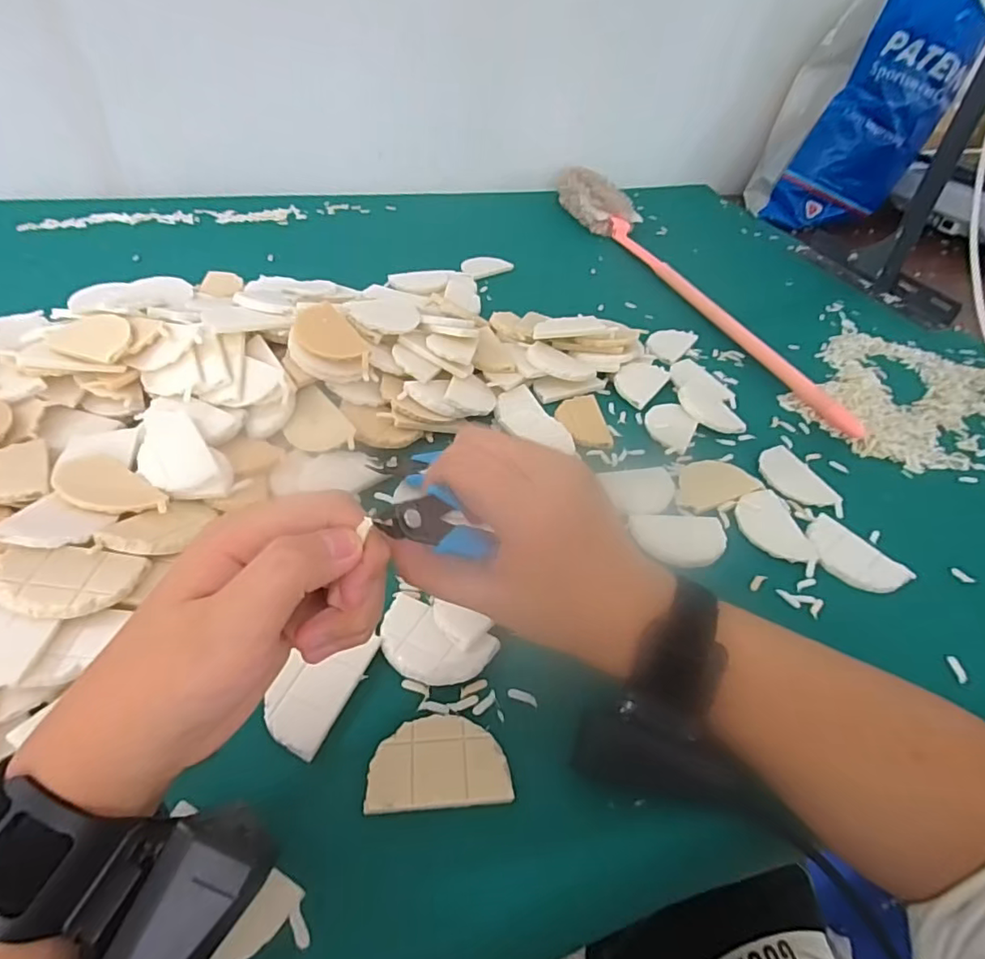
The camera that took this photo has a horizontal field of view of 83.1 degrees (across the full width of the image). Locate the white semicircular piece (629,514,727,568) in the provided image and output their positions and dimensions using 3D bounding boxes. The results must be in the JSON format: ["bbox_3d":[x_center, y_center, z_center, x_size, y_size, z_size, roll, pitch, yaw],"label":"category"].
[{"bbox_3d":[0.139,0.042,0.400,0.066,0.004,0.048,-3,44,-11],"label":"white semicircular piece"}]

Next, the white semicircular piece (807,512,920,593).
[{"bbox_3d":[0.257,0.055,0.396,0.043,0.008,0.069,-27,53,-31],"label":"white semicircular piece"}]

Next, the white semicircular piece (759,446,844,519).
[{"bbox_3d":[0.249,0.001,0.455,0.046,0.005,0.076,-6,45,-14],"label":"white semicircular piece"}]

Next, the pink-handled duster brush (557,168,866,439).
[{"bbox_3d":[0.249,-0.274,0.712,0.080,0.050,0.643,-11,46,-19],"label":"pink-handled duster brush"}]

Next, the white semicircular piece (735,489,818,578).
[{"bbox_3d":[0.210,0.037,0.413,0.045,0.004,0.078,-2,44,-11],"label":"white semicircular piece"}]

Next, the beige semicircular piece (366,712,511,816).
[{"bbox_3d":[-0.026,0.139,0.274,0.067,0.009,0.042,-1,44,-9],"label":"beige semicircular piece"}]

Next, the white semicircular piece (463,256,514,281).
[{"bbox_3d":[-0.009,-0.272,0.708,0.066,0.015,0.036,-28,54,-32],"label":"white semicircular piece"}]

